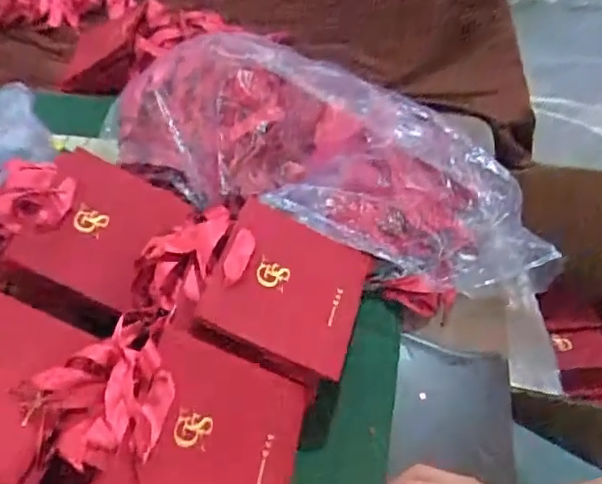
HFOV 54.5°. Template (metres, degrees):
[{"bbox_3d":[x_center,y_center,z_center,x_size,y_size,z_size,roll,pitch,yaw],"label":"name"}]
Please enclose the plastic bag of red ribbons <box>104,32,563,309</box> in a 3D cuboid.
[{"bbox_3d":[0.021,-0.100,0.653,0.519,0.170,0.194,19,55,18],"label":"plastic bag of red ribbons"}]

